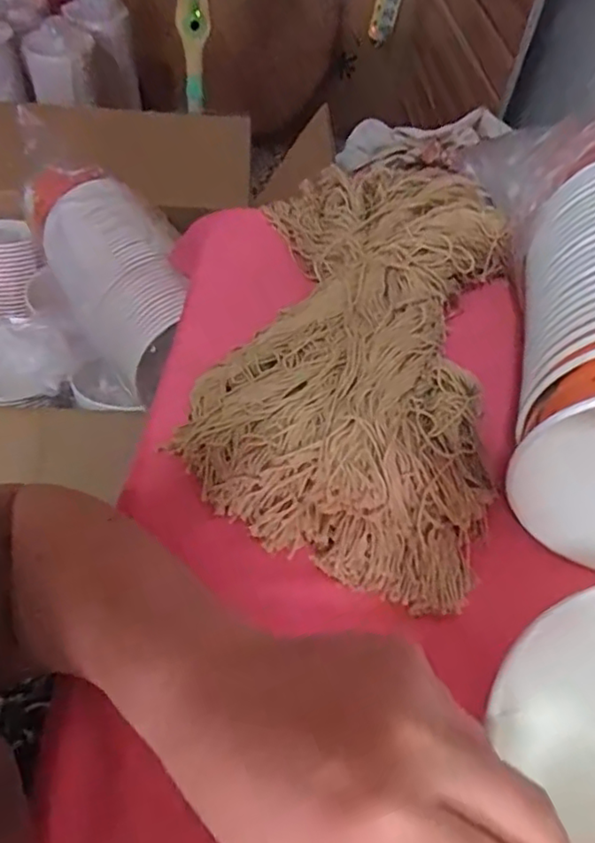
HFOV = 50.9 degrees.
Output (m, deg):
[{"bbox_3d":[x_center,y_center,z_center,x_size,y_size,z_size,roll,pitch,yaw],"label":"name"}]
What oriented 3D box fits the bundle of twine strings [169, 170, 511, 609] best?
[{"bbox_3d":[0.045,-0.071,0.474,0.206,0.070,0.394,9,56,6],"label":"bundle of twine strings"}]

